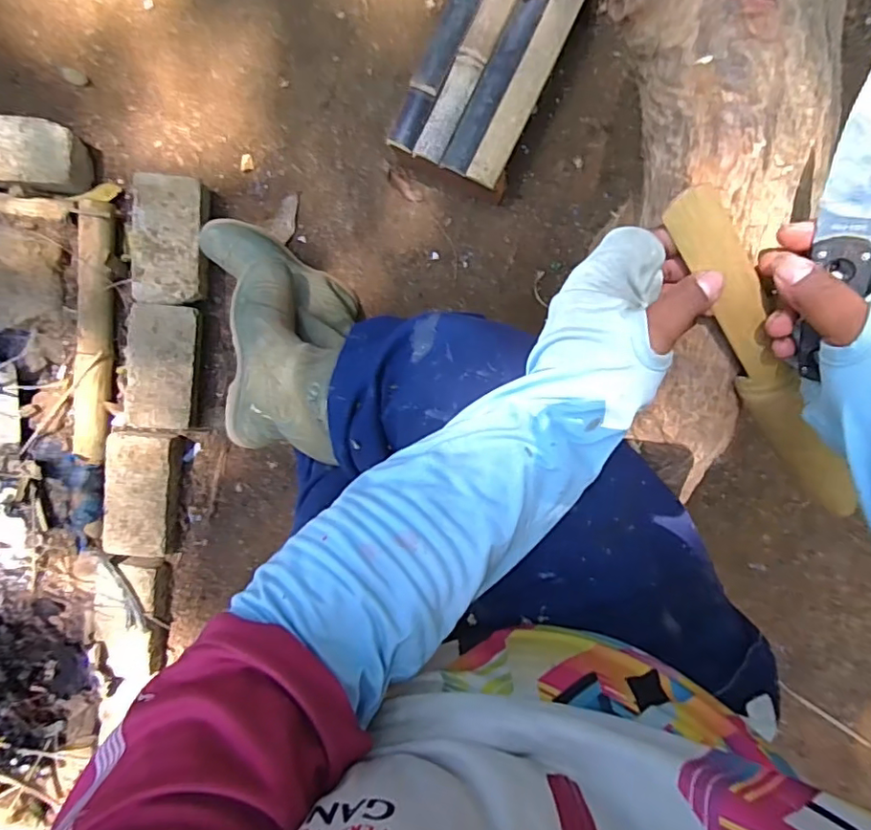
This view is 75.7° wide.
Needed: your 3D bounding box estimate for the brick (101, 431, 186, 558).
[{"bbox_3d":[-0.521,0.141,1.001,0.117,0.059,0.216,8,95,6],"label":"brick"}]

